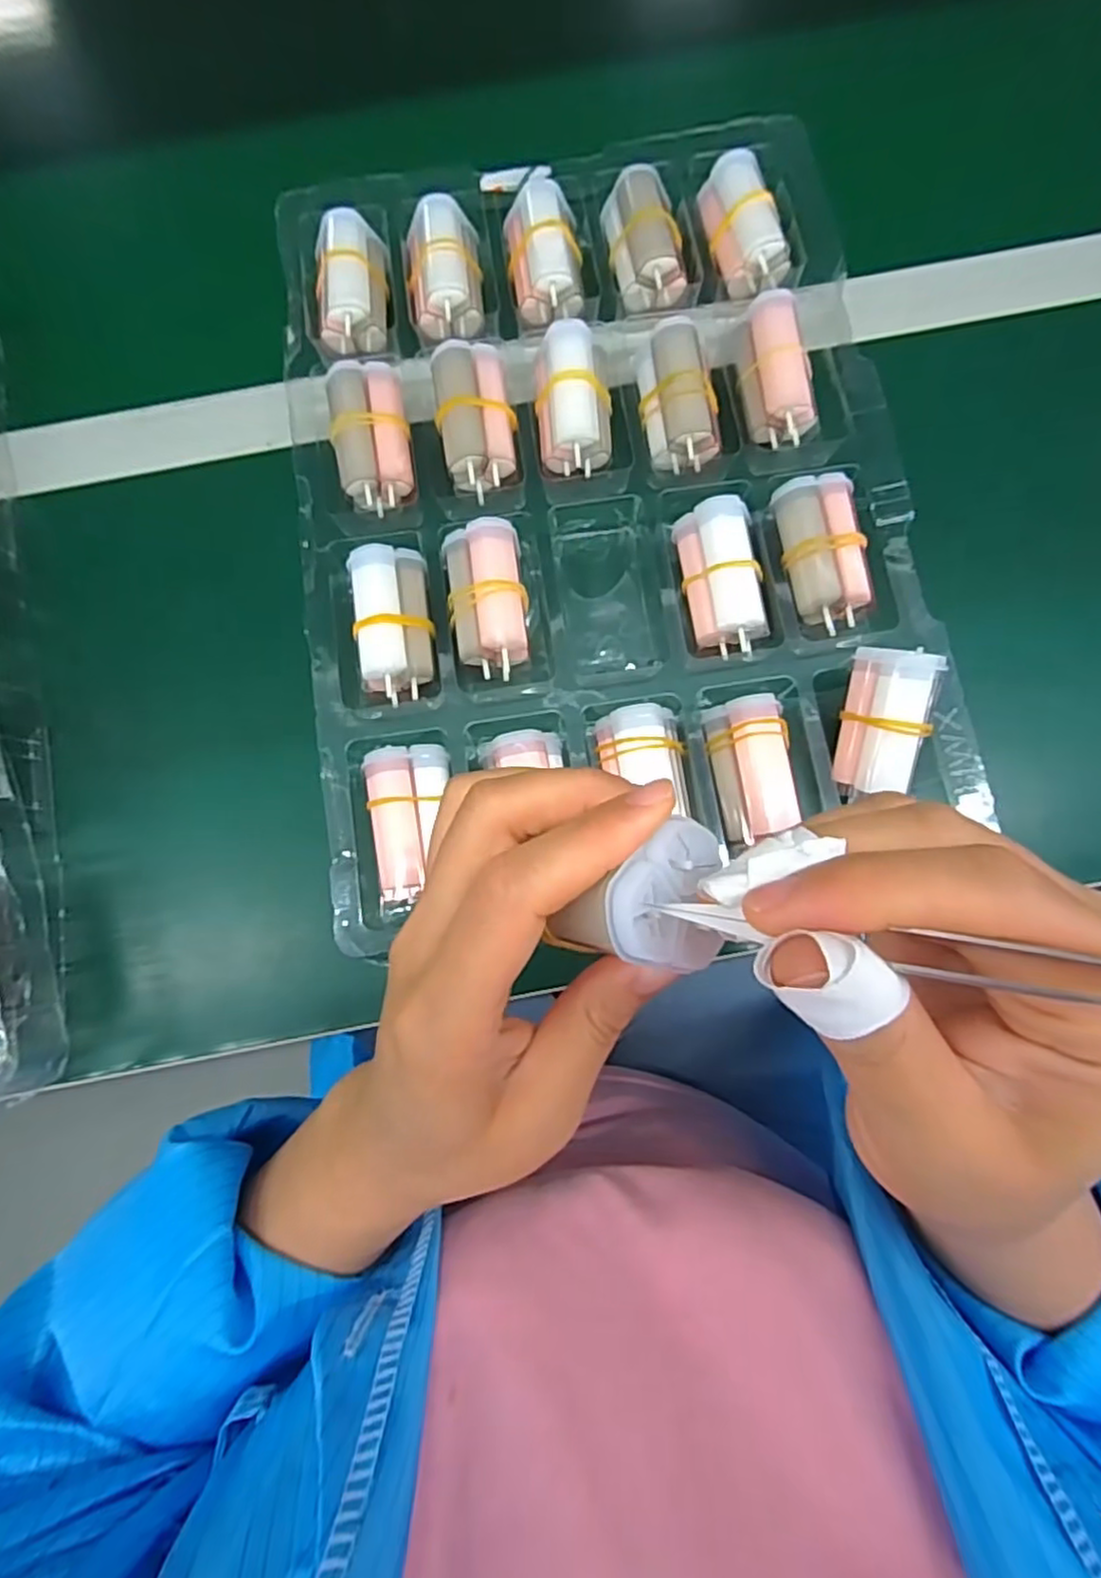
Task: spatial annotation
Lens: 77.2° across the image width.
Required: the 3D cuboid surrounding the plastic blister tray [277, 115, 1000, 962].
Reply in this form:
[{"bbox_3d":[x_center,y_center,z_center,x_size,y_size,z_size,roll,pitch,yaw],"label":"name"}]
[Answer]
[{"bbox_3d":[0.021,-0.148,0.335,0.283,0.035,0.377,-7,79,-1],"label":"plastic blister tray"}]

